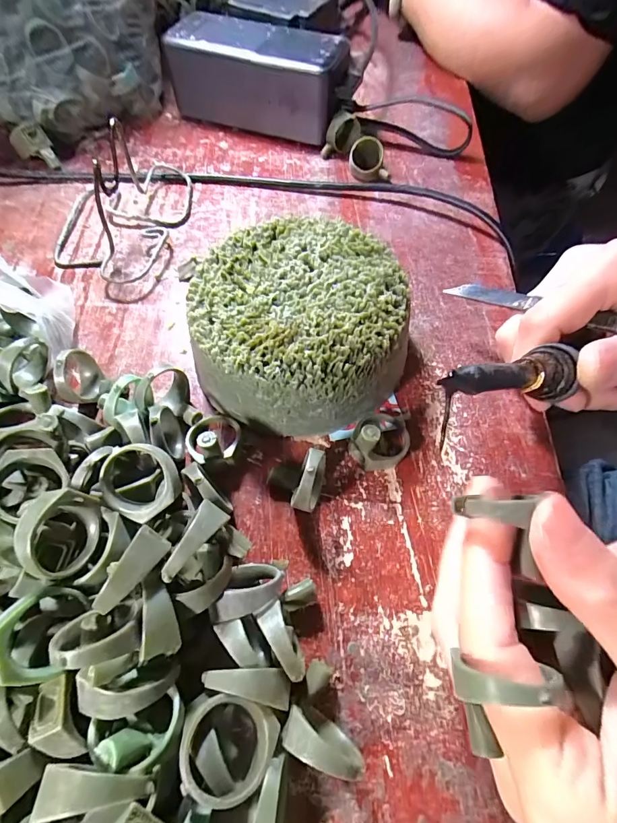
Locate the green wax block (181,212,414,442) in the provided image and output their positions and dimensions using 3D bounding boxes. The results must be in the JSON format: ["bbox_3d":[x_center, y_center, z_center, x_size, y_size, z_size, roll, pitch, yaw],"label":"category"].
[{"bbox_3d":[-0.004,-0.041,0.188,0.098,0.046,0.104,-6,62,-3],"label":"green wax block"}]

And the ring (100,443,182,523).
[{"bbox_3d":[-0.062,0.026,0.141,0.027,0.007,0.027,0,83,2],"label":"ring"}]

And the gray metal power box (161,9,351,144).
[{"bbox_3d":[-0.036,-0.253,0.294,0.132,0.053,0.052,19,64,10],"label":"gray metal power box"}]

